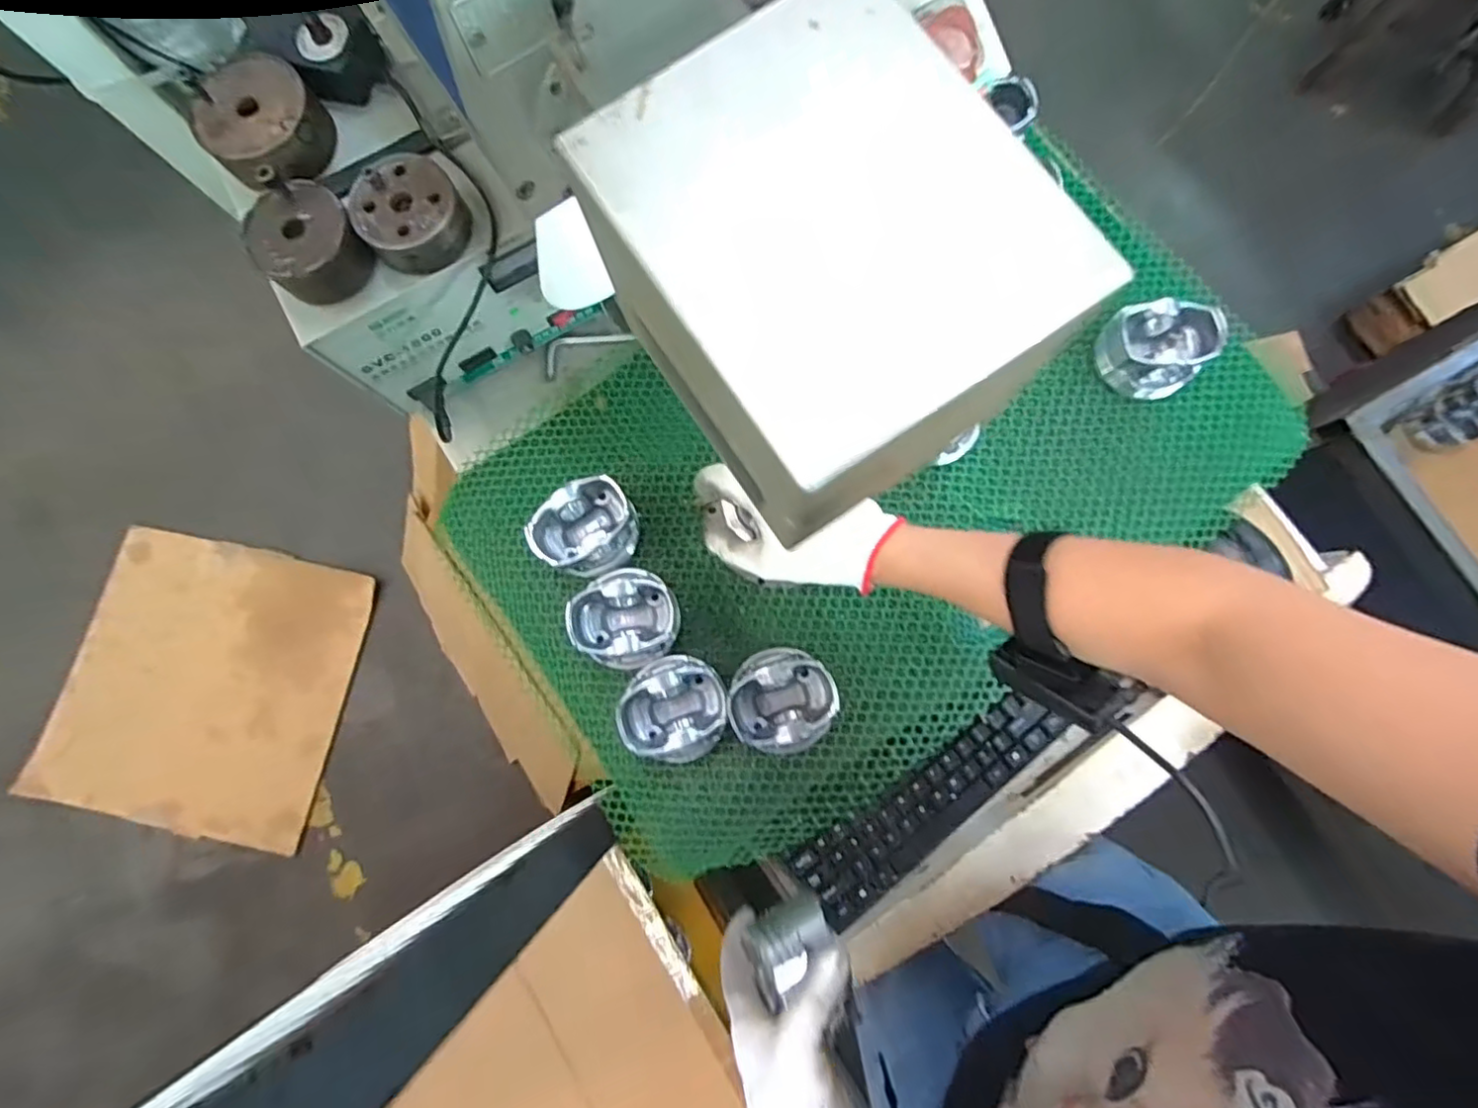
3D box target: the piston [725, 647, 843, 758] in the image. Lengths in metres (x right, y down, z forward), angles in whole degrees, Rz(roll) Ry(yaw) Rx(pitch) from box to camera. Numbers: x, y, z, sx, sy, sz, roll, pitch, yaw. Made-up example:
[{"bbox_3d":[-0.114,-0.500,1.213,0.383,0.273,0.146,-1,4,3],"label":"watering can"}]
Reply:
[{"bbox_3d":[0.034,0.115,0.501,0.080,0.045,0.078,0,80,1],"label":"piston"}]

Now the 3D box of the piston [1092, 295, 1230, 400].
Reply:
[{"bbox_3d":[0.362,-0.177,0.554,0.087,0.053,0.068,-9,80,0],"label":"piston"}]

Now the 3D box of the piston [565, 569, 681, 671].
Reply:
[{"bbox_3d":[-0.092,0.052,0.519,0.079,0.044,0.076,-18,80,-2],"label":"piston"}]

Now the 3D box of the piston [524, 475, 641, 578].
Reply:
[{"bbox_3d":[-0.127,-0.019,0.537,0.083,0.049,0.070,-35,81,-5],"label":"piston"}]

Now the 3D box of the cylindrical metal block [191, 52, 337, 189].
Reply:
[{"bbox_3d":[-0.343,-0.312,0.463,0.089,0.029,0.085,0,80,1],"label":"cylindrical metal block"}]

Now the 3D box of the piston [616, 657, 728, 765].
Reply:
[{"bbox_3d":[-0.051,0.122,0.504,0.079,0.044,0.077,0,80,1],"label":"piston"}]

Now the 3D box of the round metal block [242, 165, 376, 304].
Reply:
[{"bbox_3d":[-0.299,-0.215,0.441,0.068,0.055,0.066,0,80,1],"label":"round metal block"}]

